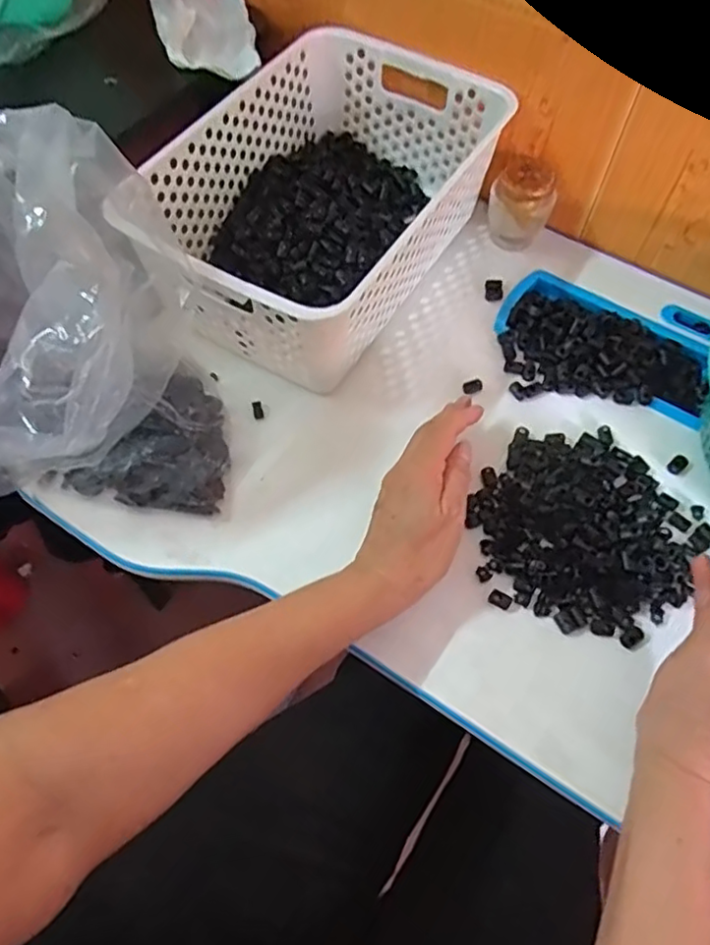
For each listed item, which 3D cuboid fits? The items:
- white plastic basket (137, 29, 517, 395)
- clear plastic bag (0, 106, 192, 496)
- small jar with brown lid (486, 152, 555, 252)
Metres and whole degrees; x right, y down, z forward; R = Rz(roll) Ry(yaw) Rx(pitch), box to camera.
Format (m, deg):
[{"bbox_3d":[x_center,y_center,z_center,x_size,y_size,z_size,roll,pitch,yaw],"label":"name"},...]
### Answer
[{"bbox_3d":[-0.025,-0.227,0.536,0.203,0.101,0.317,25,64,13],"label":"white plastic basket"},{"bbox_3d":[-0.224,-0.107,0.409,0.198,0.153,0.214,-5,61,-3],"label":"clear plastic bag"},{"bbox_3d":[0.152,-0.245,0.586,0.055,0.070,0.049,14,62,7],"label":"small jar with brown lid"}]

